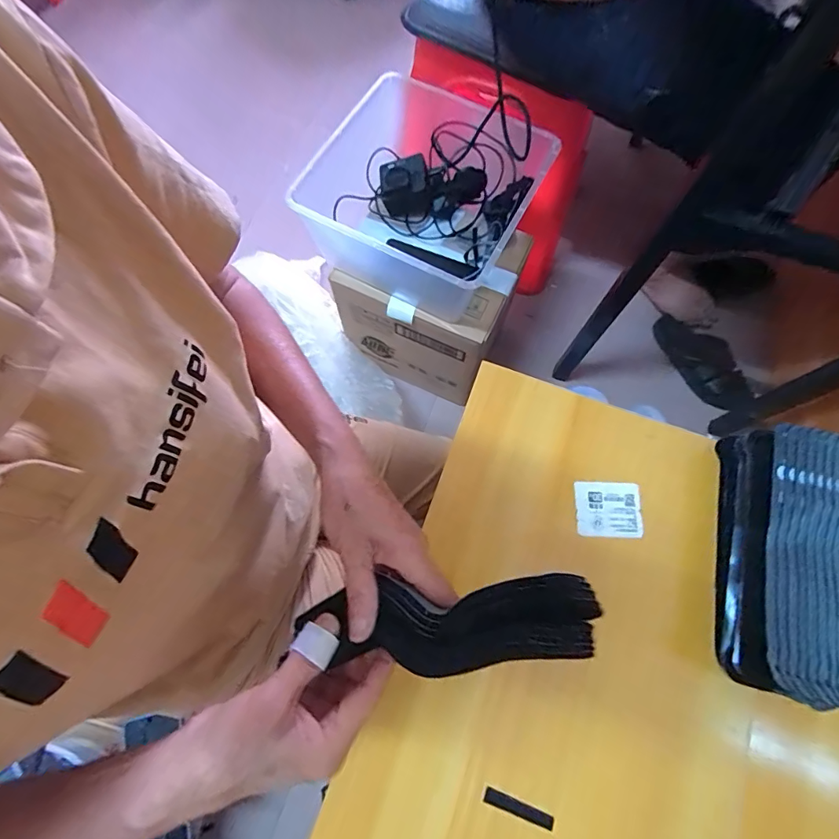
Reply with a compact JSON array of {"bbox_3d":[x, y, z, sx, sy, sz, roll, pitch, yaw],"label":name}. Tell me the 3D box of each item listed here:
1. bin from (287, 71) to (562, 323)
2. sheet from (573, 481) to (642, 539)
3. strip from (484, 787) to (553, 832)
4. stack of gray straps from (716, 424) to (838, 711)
[{"bbox_3d":[0.017,-0.347,0.701,0.291,0.141,0.247,27,74,10],"label":"bin"},{"bbox_3d":[0.173,0.083,0.410,0.058,0.006,0.048,2,71,2],"label":"sheet"},{"bbox_3d":[0.075,0.294,0.336,0.053,0.004,0.010,19,72,7],"label":"strip"},{"bbox_3d":[0.300,0.113,0.363,0.084,0.068,0.202,13,72,5],"label":"stack of gray straps"}]

